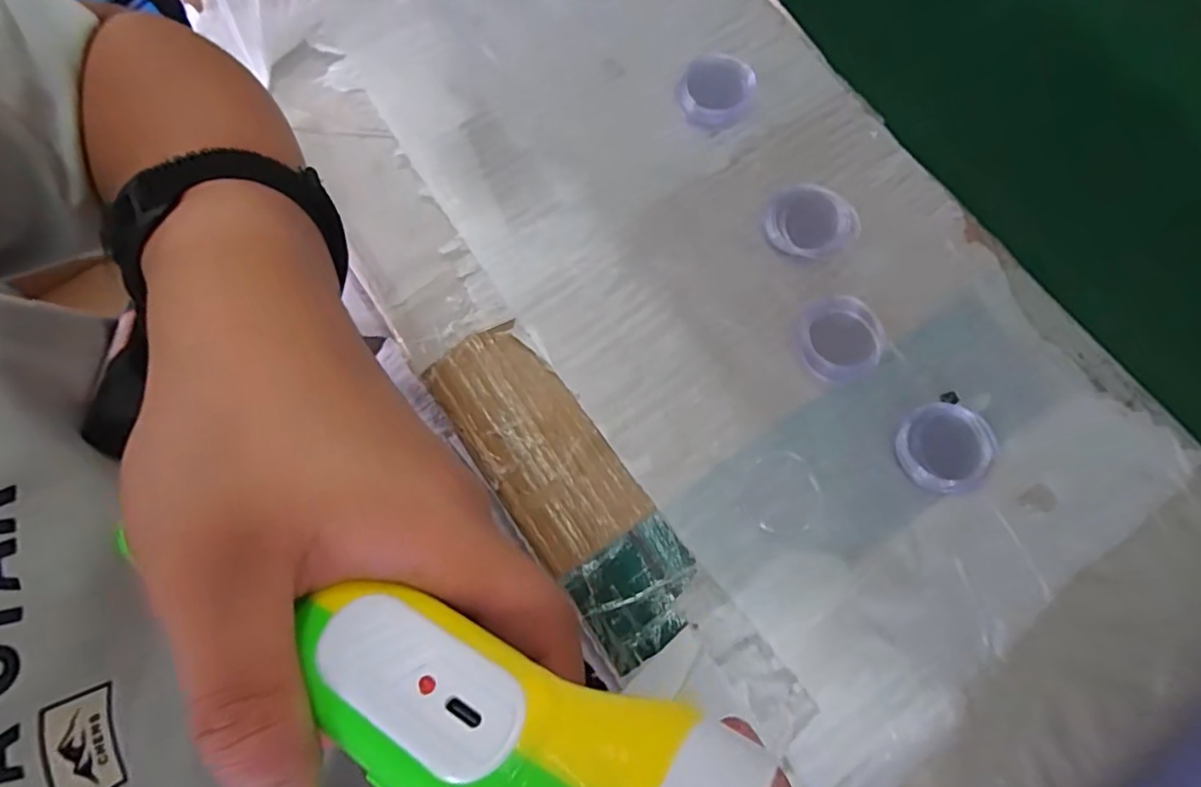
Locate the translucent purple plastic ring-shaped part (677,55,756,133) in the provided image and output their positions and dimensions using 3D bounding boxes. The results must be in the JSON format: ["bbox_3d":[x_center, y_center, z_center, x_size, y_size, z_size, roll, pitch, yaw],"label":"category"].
[{"bbox_3d":[0.075,-0.197,0.381,0.048,0.014,0.046,0,76,2],"label":"translucent purple plastic ring-shaped part"}]

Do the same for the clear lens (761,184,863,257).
[{"bbox_3d":[0.126,-0.103,0.352,0.052,0.015,0.043,37,80,10],"label":"clear lens"}]

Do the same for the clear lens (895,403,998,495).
[{"bbox_3d":[0.188,0.029,0.317,0.045,0.014,0.046,8,77,4],"label":"clear lens"}]

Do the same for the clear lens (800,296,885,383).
[{"bbox_3d":[0.139,-0.031,0.334,0.044,0.014,0.046,0,76,2],"label":"clear lens"}]

